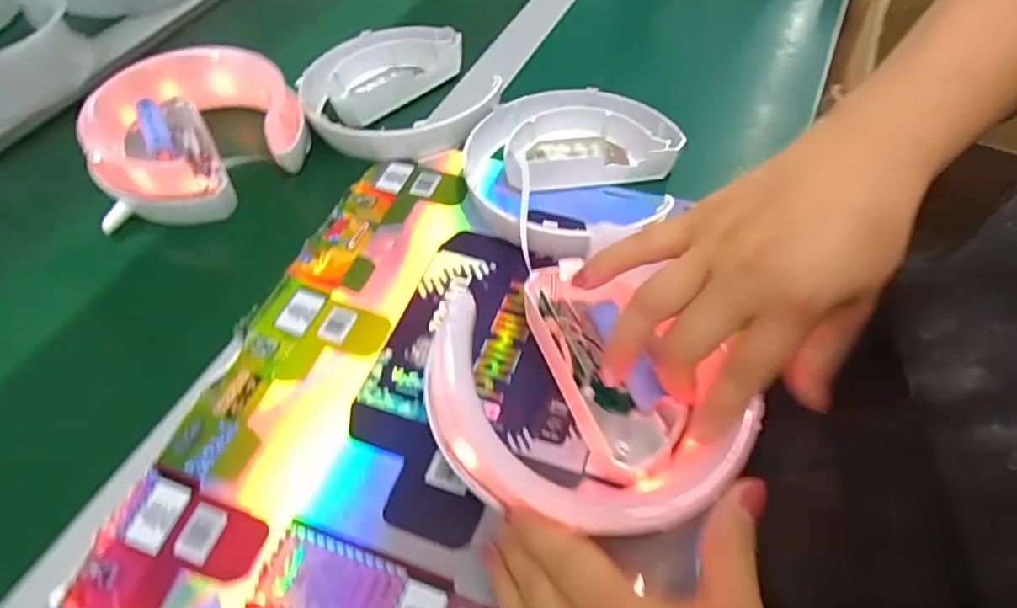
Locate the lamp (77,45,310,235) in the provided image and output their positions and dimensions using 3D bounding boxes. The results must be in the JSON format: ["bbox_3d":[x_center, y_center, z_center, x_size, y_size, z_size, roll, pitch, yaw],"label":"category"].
[{"bbox_3d":[-0.236,-0.136,0.463,0.144,0.062,0.135,-10,55,-7],"label":"lamp"}]

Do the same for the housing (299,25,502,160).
[{"bbox_3d":[-0.097,-0.181,0.510,0.147,0.034,0.159,0,54,0],"label":"housing"}]

